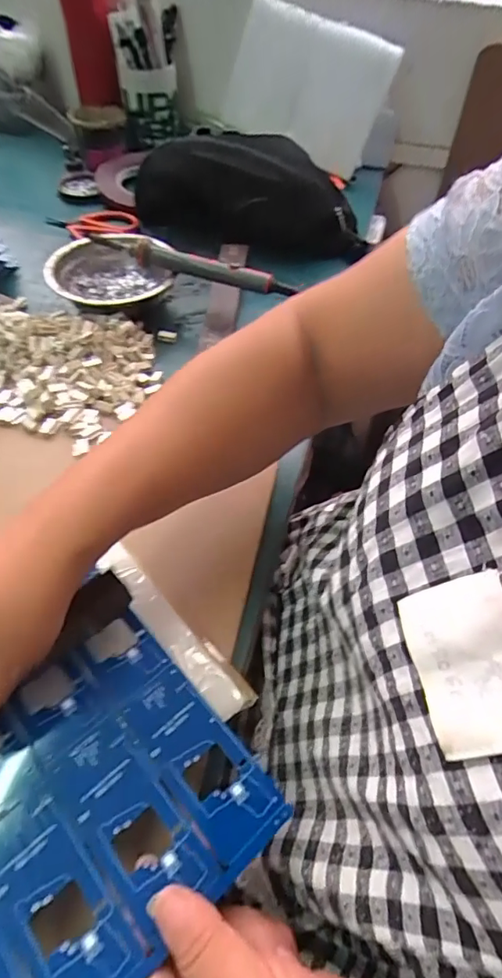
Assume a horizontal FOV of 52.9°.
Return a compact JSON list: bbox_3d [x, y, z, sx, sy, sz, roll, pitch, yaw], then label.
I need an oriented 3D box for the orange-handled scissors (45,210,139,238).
[{"bbox_3d":[-0.185,-0.312,0.592,0.101,0.013,0.046,8,53,3],"label":"orange-handled scissors"}]

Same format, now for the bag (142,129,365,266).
[{"bbox_3d":[-0.004,-0.327,0.551,0.247,0.103,0.081,4,53,0],"label":"bag"}]

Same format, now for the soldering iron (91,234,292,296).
[{"bbox_3d":[-0.058,-0.216,0.485,0.209,0.021,0.016,17,54,10],"label":"soldering iron"}]

